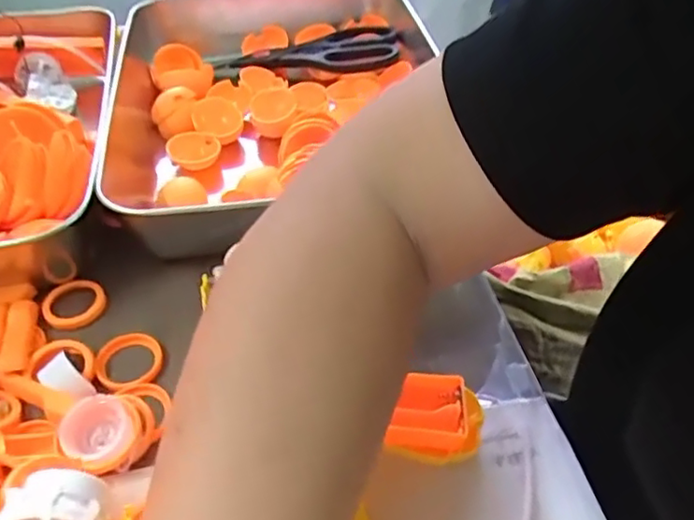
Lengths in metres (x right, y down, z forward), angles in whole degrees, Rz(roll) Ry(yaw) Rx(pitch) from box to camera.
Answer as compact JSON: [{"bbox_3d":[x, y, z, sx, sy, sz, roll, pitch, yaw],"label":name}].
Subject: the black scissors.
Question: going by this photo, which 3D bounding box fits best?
[{"bbox_3d":[-0.034,-0.182,0.532,0.159,0.009,0.078,-10,46,-11],"label":"black scissors"}]

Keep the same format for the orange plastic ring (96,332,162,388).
[{"bbox_3d":[-0.116,0.054,0.326,0.034,0.005,0.034,0,45,0],"label":"orange plastic ring"}]

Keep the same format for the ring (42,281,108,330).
[{"bbox_3d":[-0.159,0.026,0.353,0.035,0.009,0.031,-9,45,-9],"label":"ring"}]

